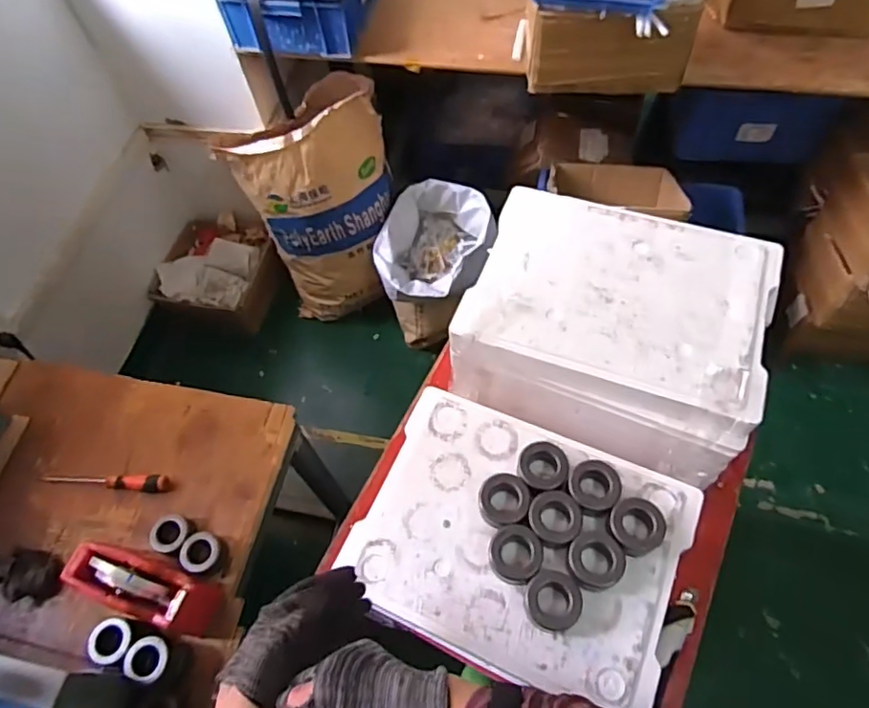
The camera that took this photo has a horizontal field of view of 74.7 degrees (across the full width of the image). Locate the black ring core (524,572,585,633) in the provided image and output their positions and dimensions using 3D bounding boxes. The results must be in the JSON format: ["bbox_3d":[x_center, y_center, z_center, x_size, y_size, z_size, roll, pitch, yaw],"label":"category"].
[{"bbox_3d":[0.133,0.276,0.634,0.062,0.035,0.057,-2,60,3],"label":"black ring core"}]

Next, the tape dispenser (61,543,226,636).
[{"bbox_3d":[-0.415,0.337,0.820,0.201,0.105,0.077,15,62,12],"label":"tape dispenser"}]

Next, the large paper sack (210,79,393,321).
[{"bbox_3d":[-0.319,-0.398,1.641,0.399,0.596,0.287,-10,60,-1],"label":"large paper sack"}]

